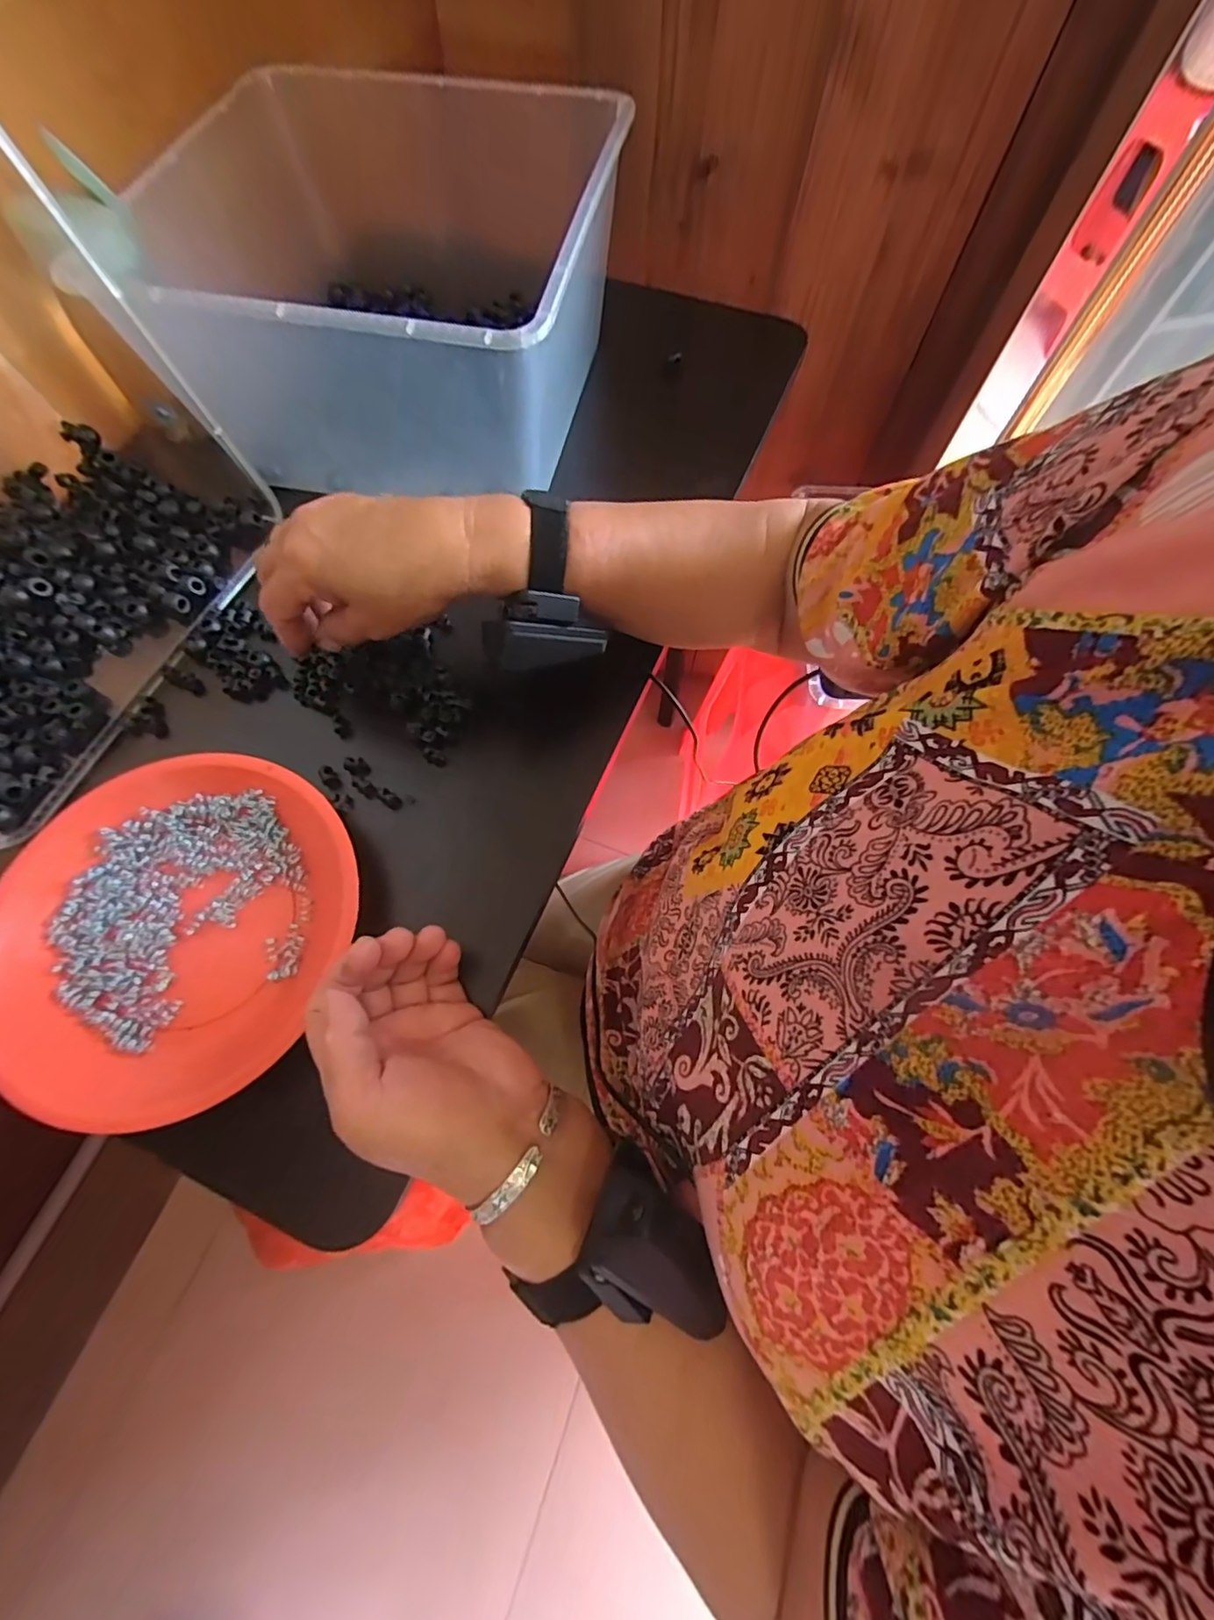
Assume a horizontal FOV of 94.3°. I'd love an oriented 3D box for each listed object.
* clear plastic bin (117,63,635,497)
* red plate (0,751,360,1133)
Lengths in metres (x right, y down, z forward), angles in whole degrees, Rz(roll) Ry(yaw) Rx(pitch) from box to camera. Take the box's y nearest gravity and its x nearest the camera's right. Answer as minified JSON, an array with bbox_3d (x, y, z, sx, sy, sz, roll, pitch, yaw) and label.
[{"bbox_3d":[-0.151,-0.399,0.428,0.292,0.130,0.332,10,68,5],"label":"clear plastic bin"},{"bbox_3d":[-0.242,0.066,0.312,0.193,0.026,0.186,0,68,1],"label":"red plate"}]

